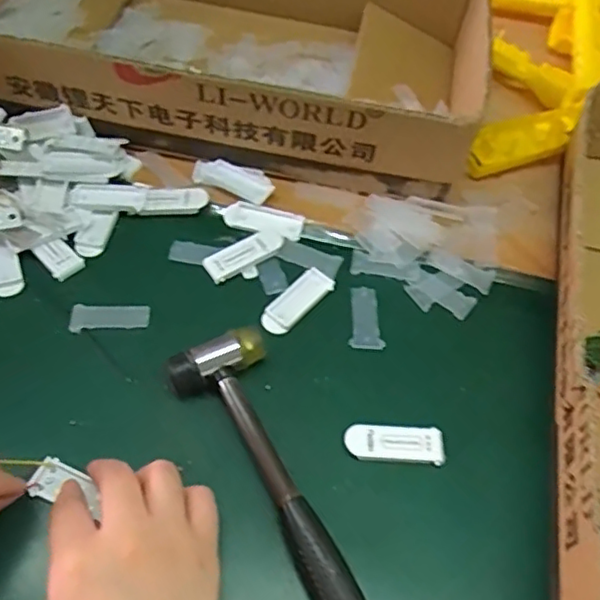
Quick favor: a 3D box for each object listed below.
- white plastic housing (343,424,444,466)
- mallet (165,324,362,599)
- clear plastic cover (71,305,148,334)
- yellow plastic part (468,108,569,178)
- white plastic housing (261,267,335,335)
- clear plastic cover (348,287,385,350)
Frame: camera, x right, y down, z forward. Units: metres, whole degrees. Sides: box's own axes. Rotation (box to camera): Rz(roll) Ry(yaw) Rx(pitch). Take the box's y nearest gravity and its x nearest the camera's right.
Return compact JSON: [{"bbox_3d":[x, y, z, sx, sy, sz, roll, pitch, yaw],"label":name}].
[{"bbox_3d":[0.056,0.085,0.371,0.057,0.004,0.023,5,54,-3],"label":"white plastic housing"},{"bbox_3d":[0.003,0.117,0.336,0.056,0.022,0.232,-23,60,-21],"label":"mallet"},{"bbox_3d":[-0.122,0.011,0.404,0.048,0.005,0.019,-2,55,-8],"label":"clear plastic cover"},{"bbox_3d":[0.177,-0.132,0.519,0.105,0.012,0.042,-17,58,-18],"label":"yellow plastic part"},{"bbox_3d":[-0.002,0.000,0.423,0.021,0.004,0.059,37,59,19],"label":"white plastic housing"},{"bbox_3d":[0.044,0.012,0.424,0.022,0.004,0.048,3,54,-5],"label":"clear plastic cover"}]

